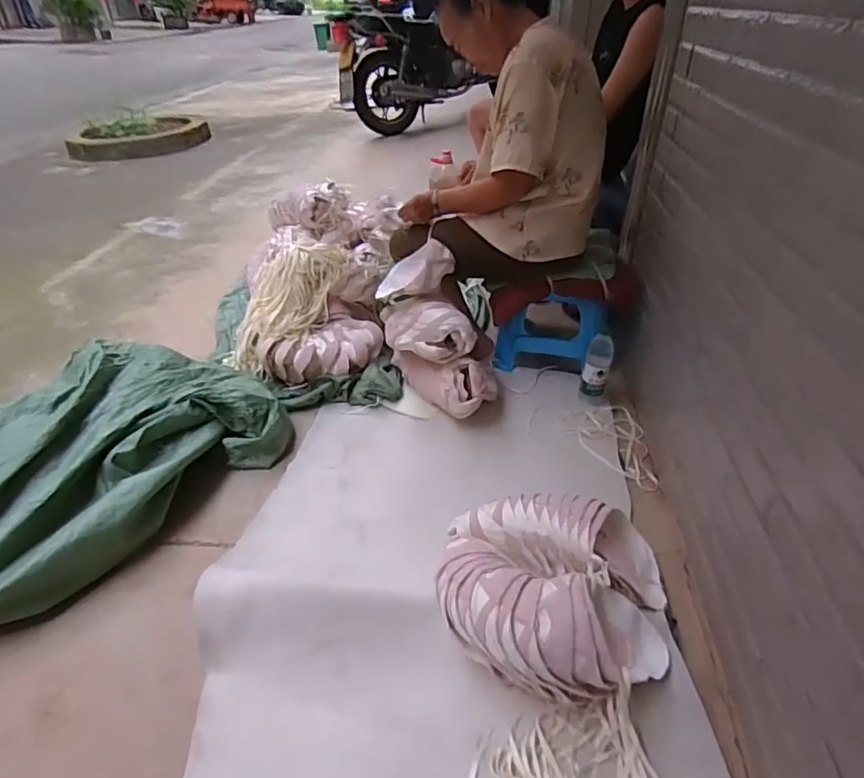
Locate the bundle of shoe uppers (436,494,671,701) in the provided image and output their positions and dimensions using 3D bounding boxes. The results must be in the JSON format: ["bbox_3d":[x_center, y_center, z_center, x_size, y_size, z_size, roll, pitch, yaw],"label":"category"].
[{"bbox_3d":[0.206,0.321,0.933,0.379,0.146,0.344,9,37,12],"label":"bundle of shoe uppers"}]

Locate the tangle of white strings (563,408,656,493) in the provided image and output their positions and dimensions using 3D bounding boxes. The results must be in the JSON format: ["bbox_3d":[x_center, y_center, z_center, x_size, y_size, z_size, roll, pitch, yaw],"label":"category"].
[{"bbox_3d":[0.430,0.135,1.318,0.168,0.023,0.266,-5,37,-7],"label":"tangle of white strings"}]

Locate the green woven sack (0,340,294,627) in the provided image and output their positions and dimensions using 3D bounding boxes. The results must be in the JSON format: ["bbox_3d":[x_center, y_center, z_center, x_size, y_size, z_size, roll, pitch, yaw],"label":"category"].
[{"bbox_3d":[-0.789,0.160,1.245,0.528,0.211,0.820,23,43,28],"label":"green woven sack"}]

